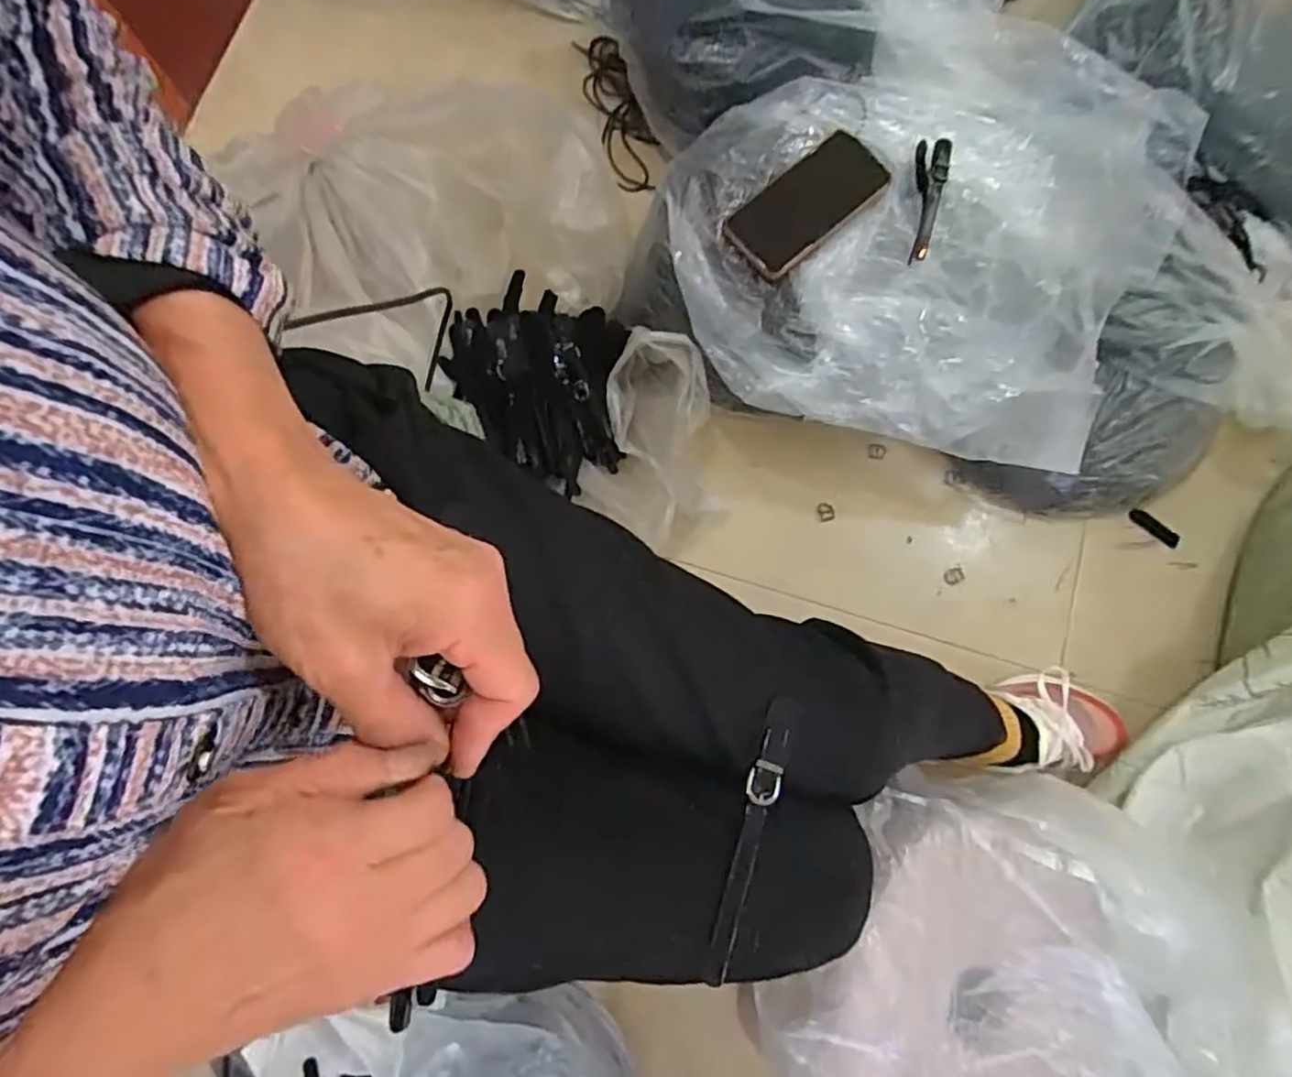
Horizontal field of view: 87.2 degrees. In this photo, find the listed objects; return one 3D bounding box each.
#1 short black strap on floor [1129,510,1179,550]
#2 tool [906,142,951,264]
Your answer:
[{"bbox_3d":[0.600,-0.013,0.802,0.063,0.008,0.017,39,80,7],"label":"short black strap on floor"},{"bbox_3d":[0.284,-0.337,0.677,0.033,0.022,0.159,11,78,1],"label":"tool"}]

